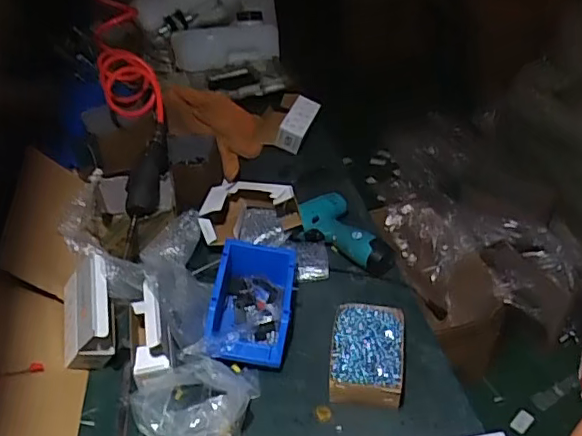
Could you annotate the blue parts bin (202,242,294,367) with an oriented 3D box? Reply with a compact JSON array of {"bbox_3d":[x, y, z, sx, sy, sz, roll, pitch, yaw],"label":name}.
[{"bbox_3d":[-0.056,0.132,0.844,0.114,0.091,0.199,1,42,5],"label":"blue parts bin"}]

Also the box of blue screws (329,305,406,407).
[{"bbox_3d":[0.107,0.193,0.795,0.099,0.058,0.138,3,42,8],"label":"box of blue screws"}]

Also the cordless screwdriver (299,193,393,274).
[{"bbox_3d":[0.099,0.022,0.969,0.188,0.052,0.101,39,53,18],"label":"cordless screwdriver"}]

